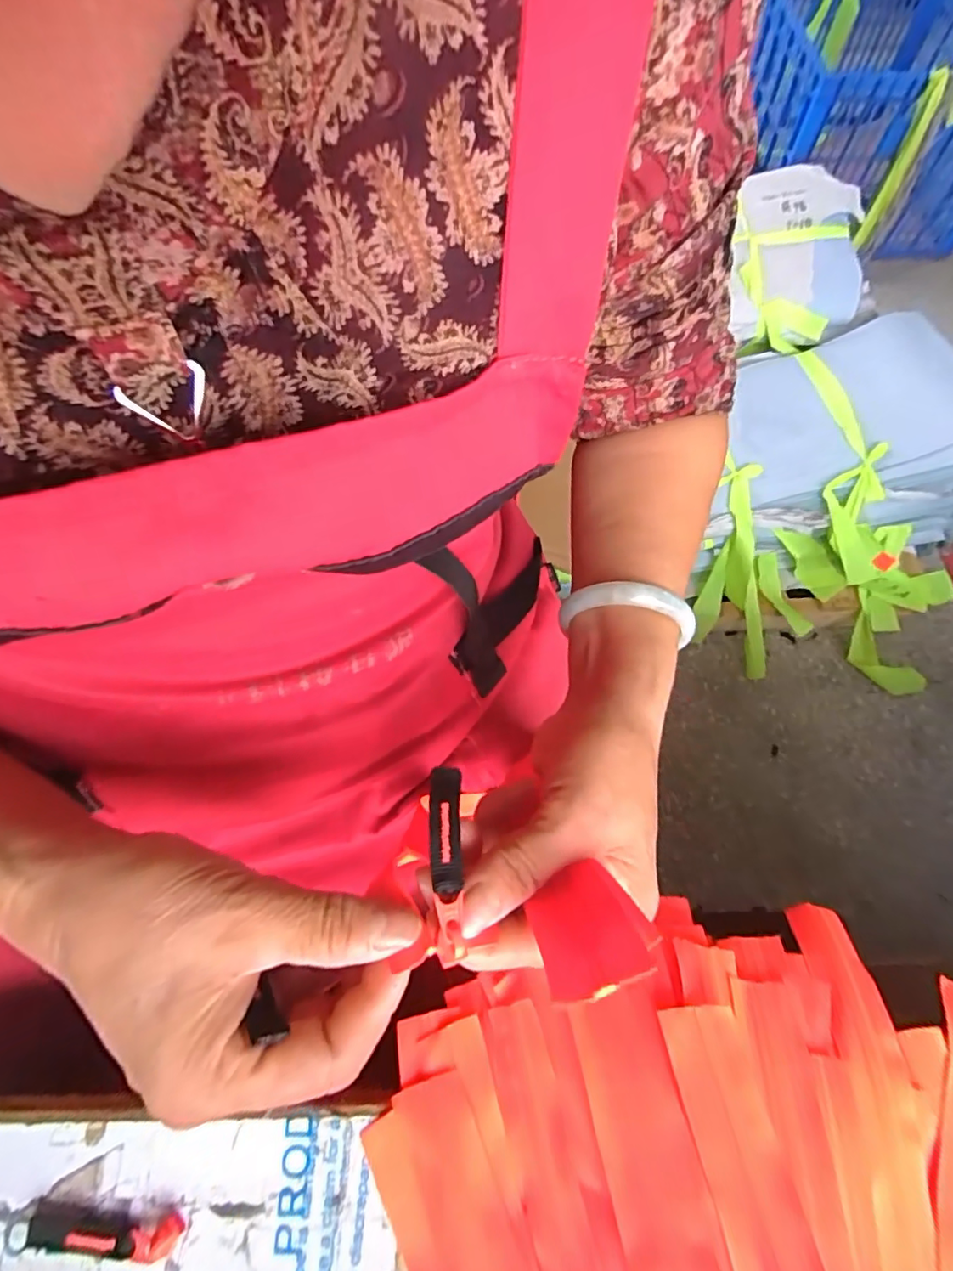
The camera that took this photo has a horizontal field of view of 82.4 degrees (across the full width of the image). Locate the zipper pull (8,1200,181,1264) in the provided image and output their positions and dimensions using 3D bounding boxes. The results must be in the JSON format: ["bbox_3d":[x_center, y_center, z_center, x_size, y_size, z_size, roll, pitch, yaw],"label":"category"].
[{"bbox_3d":[-0.167,0.261,0.237,0.075,0.007,0.017,2,66,2],"label":"zipper pull"}]

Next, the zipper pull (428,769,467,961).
[{"bbox_3d":[-0.011,0.082,0.200,0.011,0.004,0.066,-4,64,0],"label":"zipper pull"}]

